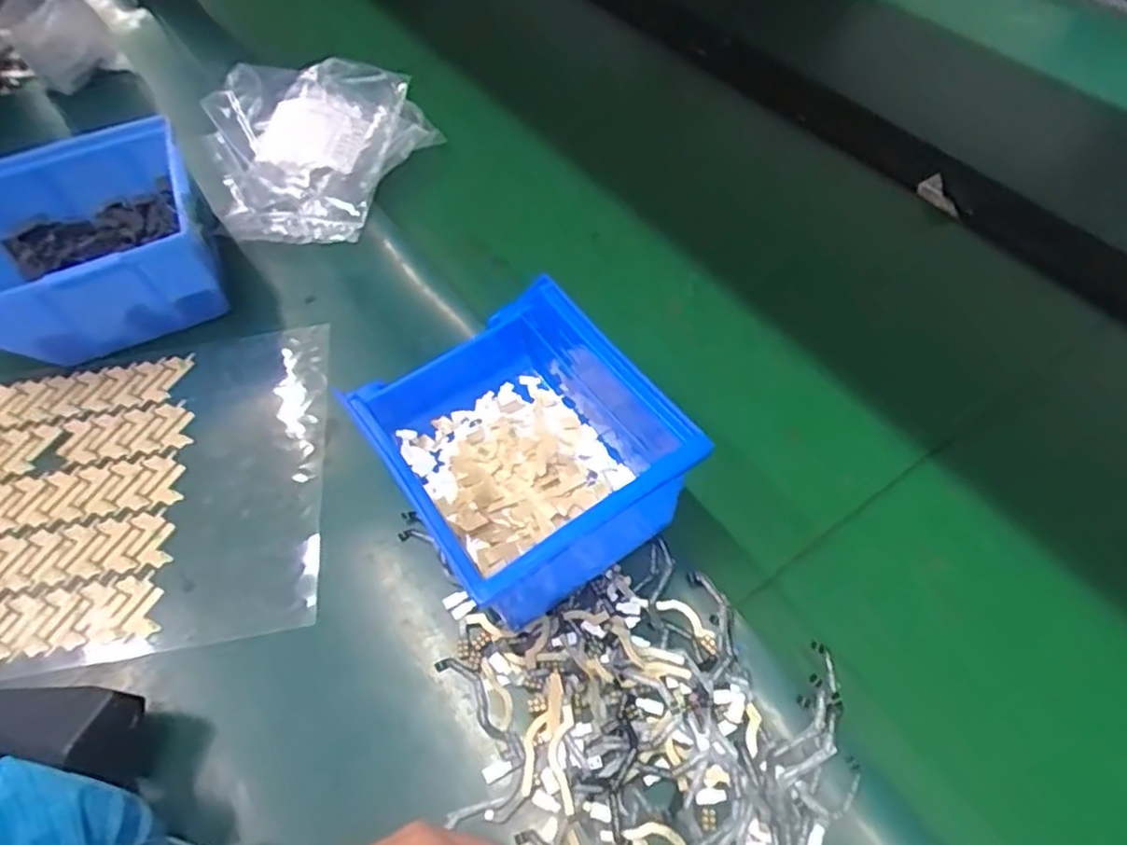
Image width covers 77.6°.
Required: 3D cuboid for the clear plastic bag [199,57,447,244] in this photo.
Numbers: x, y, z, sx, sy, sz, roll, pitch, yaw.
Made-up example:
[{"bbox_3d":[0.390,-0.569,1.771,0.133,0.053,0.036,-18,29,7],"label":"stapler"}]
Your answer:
[{"bbox_3d":[-0.164,-0.187,0.470,0.155,0.034,0.164,-16,56,-8],"label":"clear plastic bag"}]

